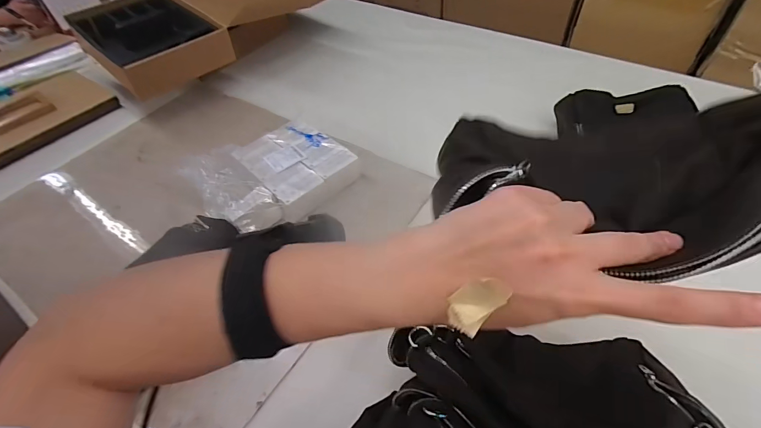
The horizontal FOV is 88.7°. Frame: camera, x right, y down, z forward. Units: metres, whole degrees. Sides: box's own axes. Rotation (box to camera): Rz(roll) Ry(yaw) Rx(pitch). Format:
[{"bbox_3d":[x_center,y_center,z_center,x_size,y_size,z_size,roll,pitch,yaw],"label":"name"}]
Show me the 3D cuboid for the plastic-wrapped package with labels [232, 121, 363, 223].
[{"bbox_3d":[-0.169,-0.105,0.775,0.177,0.049,0.206,-39,57,-24],"label":"plastic-wrapped package with labels"}]

